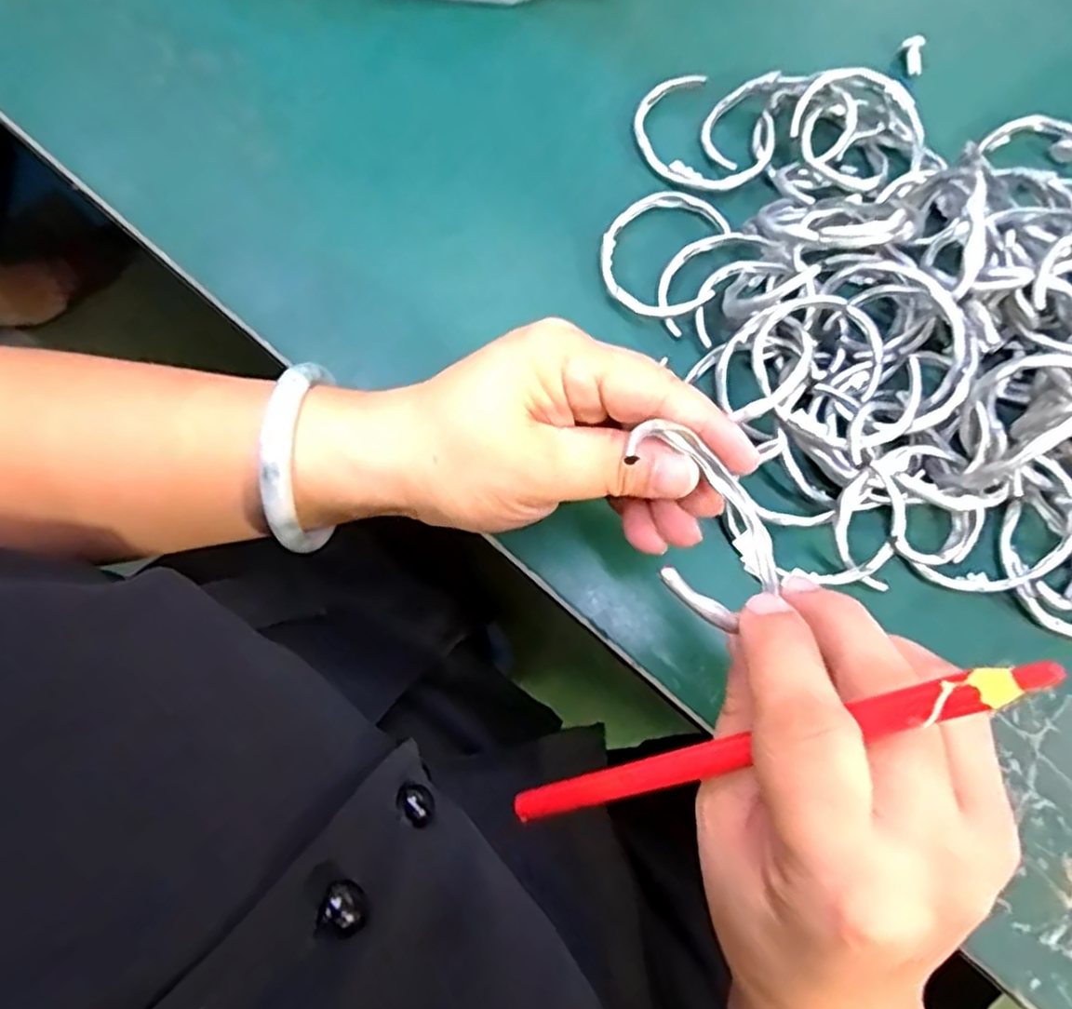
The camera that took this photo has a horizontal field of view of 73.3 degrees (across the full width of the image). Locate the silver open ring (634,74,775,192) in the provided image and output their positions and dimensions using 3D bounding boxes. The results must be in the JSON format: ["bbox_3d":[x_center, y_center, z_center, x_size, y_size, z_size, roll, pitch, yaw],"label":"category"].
[{"bbox_3d":[0.078,-0.175,0.344,0.066,0.009,0.054,39,78,8],"label":"silver open ring"}]

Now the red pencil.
[{"bbox_3d":[0.049,0.068,0.194,0.007,0.164,0.009,-8,70,-48],"label":"red pencil"}]

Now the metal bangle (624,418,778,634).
[{"bbox_3d":[0.048,0.004,0.211,0.059,0.006,0.059,-21,78,-51],"label":"metal bangle"}]

